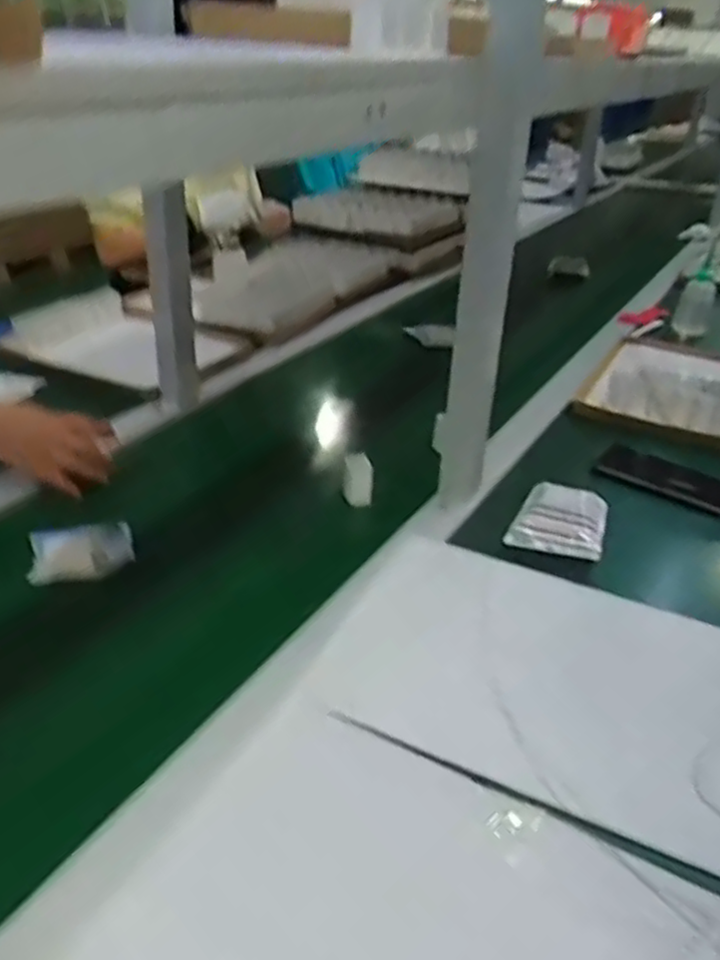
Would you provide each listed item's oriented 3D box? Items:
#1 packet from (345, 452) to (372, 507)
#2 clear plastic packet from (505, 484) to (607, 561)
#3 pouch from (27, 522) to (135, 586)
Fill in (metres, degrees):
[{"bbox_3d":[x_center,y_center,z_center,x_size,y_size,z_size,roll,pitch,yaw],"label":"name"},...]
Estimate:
[{"bbox_3d":[-0.001,0.000,0.911,0.040,0.067,0.007,8,18,35],"label":"packet"},{"bbox_3d":[0.221,0.044,0.834,0.099,0.033,0.104,12,33,16],"label":"clear plastic packet"},{"bbox_3d":[-0.288,0.073,0.777,0.099,0.028,0.067,-9,33,-17],"label":"pouch"}]

